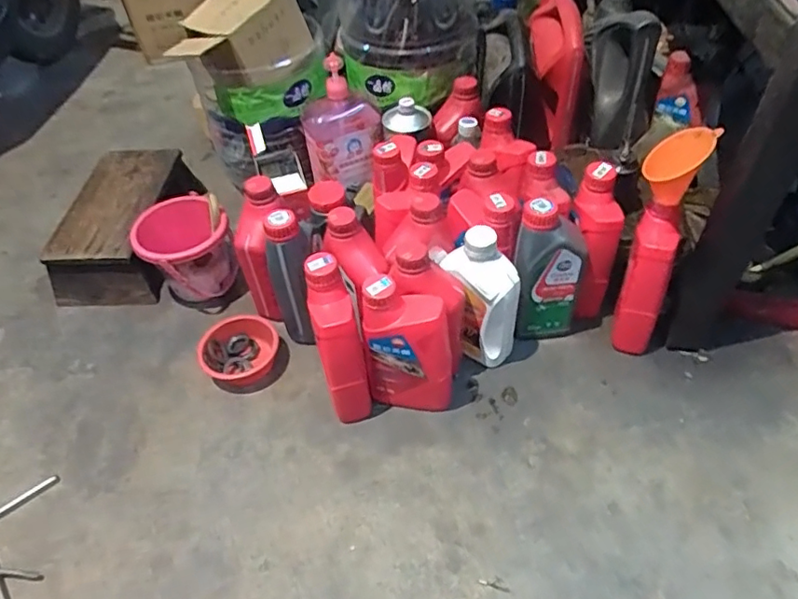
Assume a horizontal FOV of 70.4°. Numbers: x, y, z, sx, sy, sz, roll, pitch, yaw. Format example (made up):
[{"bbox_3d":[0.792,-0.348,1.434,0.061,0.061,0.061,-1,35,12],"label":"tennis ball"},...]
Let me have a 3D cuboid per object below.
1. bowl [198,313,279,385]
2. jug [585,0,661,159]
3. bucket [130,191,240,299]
[{"bbox_3d":[-0.238,0.079,0.859,0.121,0.039,0.112,-19,50,-13],"label":"bowl"},{"bbox_3d":[0.413,-0.429,1.061,0.140,0.220,0.184,13,50,15],"label":"jug"},{"bbox_3d":[-0.346,-0.078,0.939,0.146,0.142,0.135,-26,51,-18],"label":"bucket"}]

